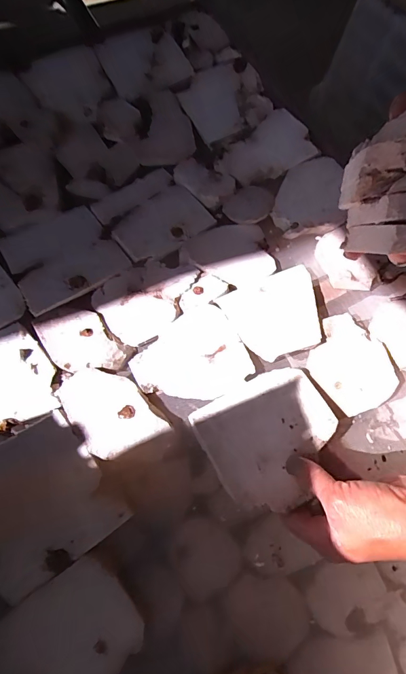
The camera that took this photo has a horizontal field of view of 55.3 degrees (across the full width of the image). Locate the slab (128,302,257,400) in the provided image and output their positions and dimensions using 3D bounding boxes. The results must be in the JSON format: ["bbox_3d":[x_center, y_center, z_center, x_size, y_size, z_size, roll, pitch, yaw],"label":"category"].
[{"bbox_3d":[-0.013,0.019,0.371,0.105,0.011,0.088,-26,71,-12],"label":"slab"}]

